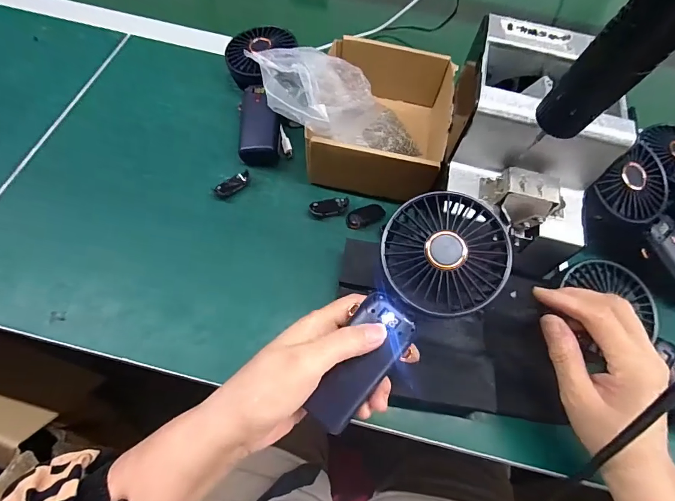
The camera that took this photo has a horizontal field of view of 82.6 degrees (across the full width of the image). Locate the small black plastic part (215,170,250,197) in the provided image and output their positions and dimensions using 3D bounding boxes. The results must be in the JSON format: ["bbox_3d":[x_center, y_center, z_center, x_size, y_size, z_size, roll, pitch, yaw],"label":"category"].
[{"bbox_3d":[-0.110,-0.071,0.410,0.017,0.010,0.041,39,67,15],"label":"small black plastic part"}]

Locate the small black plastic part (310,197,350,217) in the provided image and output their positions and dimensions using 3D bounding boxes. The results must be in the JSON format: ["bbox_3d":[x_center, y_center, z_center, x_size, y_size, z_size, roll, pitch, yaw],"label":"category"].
[{"bbox_3d":[-0.008,-0.046,0.404,0.042,0.004,0.021,-9,64,-8],"label":"small black plastic part"}]

